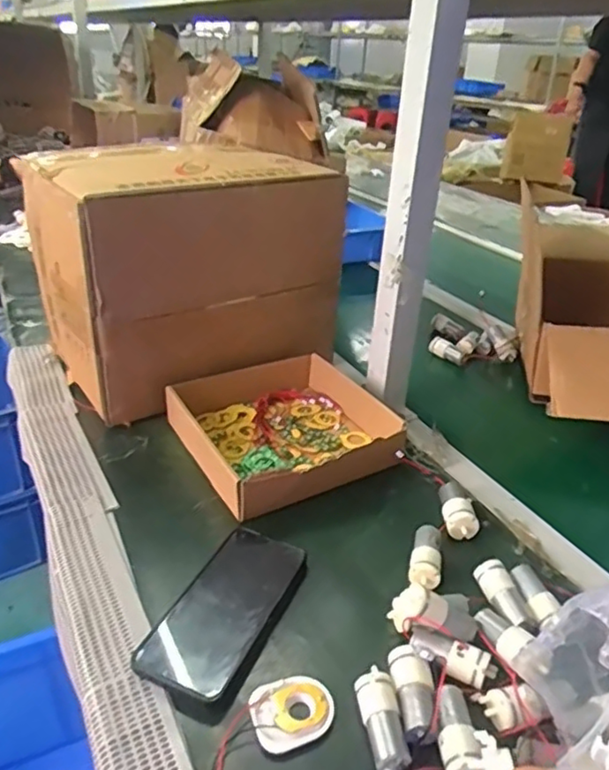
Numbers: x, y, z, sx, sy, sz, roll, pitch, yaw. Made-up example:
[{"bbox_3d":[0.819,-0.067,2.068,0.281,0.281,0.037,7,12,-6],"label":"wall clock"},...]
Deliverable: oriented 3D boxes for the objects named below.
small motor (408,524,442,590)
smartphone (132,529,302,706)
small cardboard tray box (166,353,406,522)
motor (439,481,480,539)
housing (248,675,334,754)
[{"bbox_3d":[0.111,0.160,0.556,0.027,0.025,0.065,8,30,11],"label":"small motor"},{"bbox_3d":[-0.064,0.181,0.503,0.075,0.011,0.162,14,32,20],"label":"smartphone"},{"bbox_3d":[-0.017,0.044,0.709,0.227,0.047,0.227,-16,34,-28],"label":"small cardboard tray box"},{"bbox_3d":[0.152,0.125,0.613,0.032,0.027,0.069,2,30,0],"label":"motor"},{"bbox_3d":[-0.009,0.234,0.434,0.056,0.014,0.045,-8,31,-16],"label":"housing"}]

